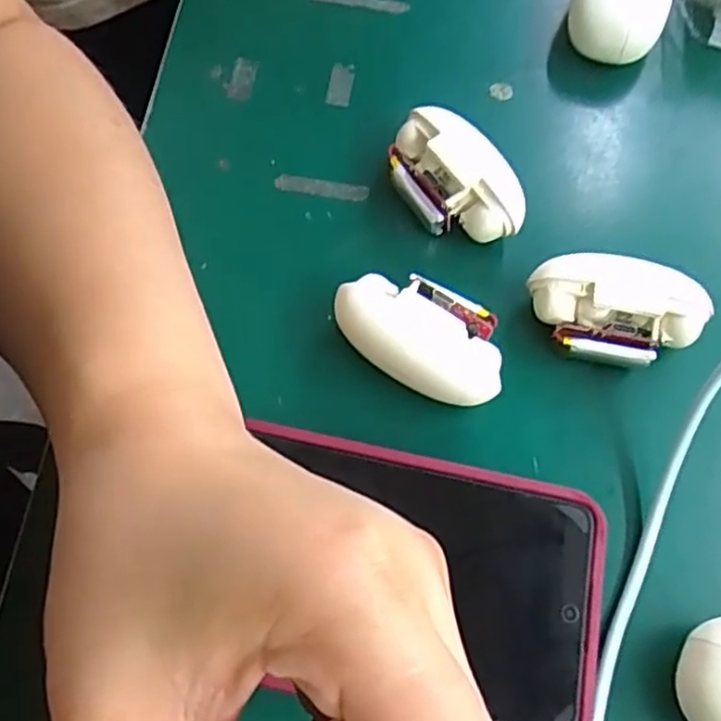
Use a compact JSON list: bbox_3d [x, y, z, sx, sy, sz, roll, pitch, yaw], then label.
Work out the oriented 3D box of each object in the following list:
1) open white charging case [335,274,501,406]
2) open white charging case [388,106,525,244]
[{"bbox_3d":[0.021,-0.008,0.264,0.063,0.026,0.037,20,68,5],"label":"open white charging case"},{"bbox_3d":[0.036,-0.071,0.287,0.034,0.033,0.060,-38,74,-16],"label":"open white charging case"}]

